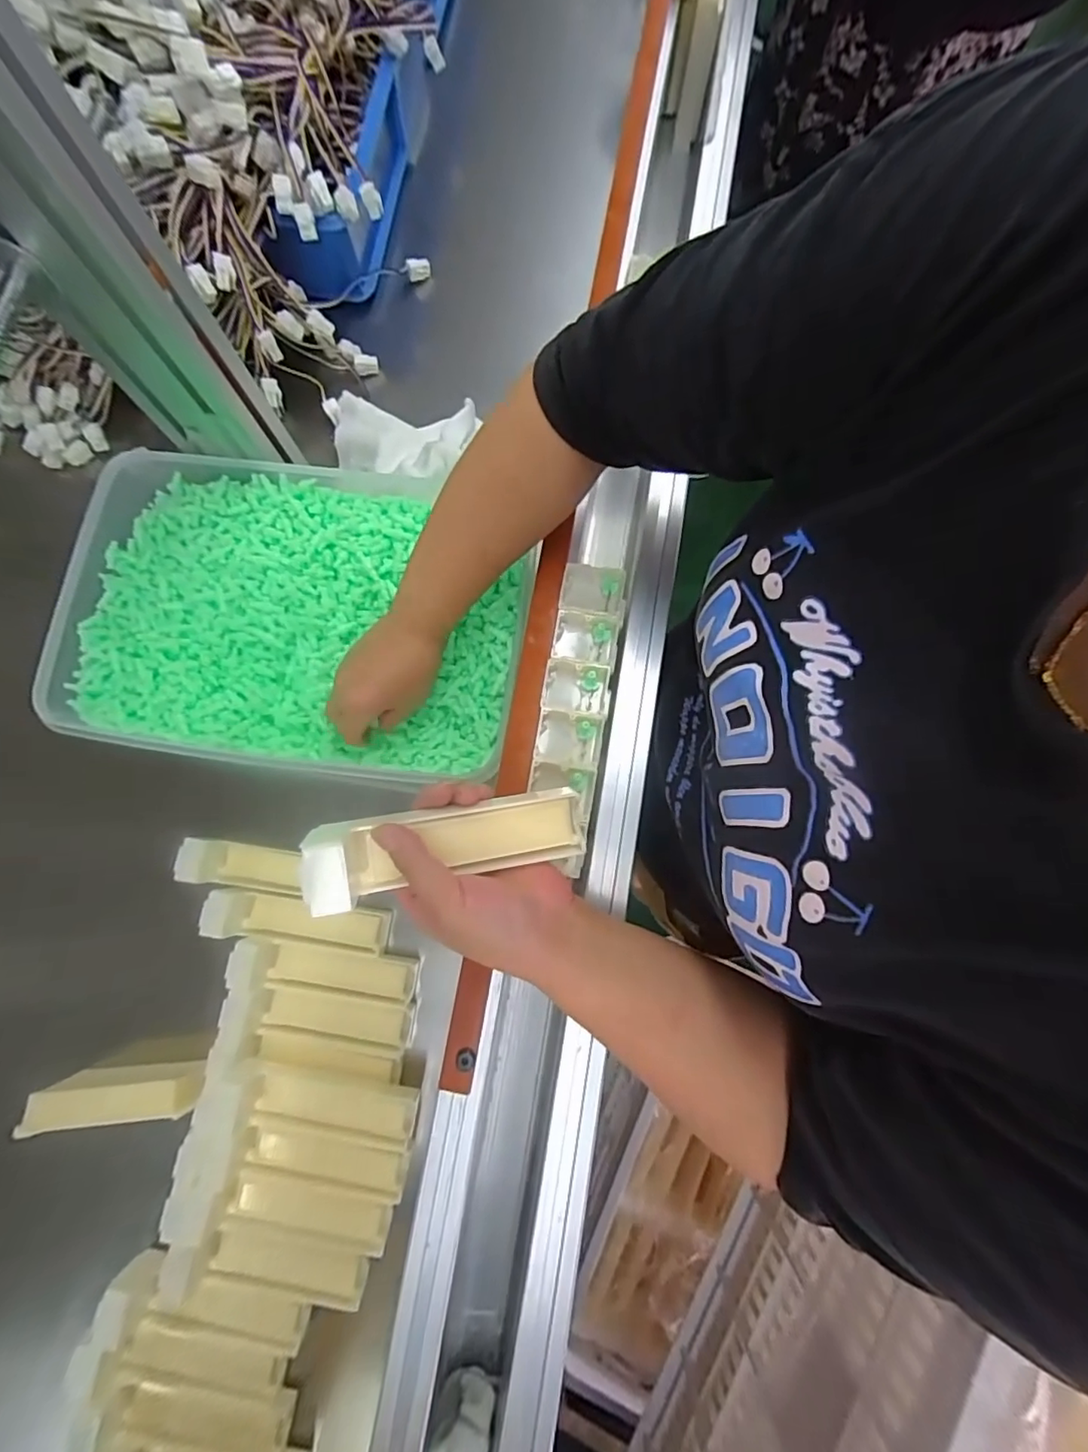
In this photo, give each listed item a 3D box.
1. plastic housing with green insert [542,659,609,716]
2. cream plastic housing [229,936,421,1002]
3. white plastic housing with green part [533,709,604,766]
[{"bbox_3d":[0.023,-0.027,0.387,0.046,0.021,0.039,6,77,2],"label":"plastic housing with green insert"},{"bbox_3d":[-0.178,0.201,0.455,0.141,0.038,0.033,8,77,2],"label":"cream plastic housing"},{"bbox_3d":[0.017,0.008,0.375,0.044,0.014,0.034,5,77,1],"label":"white plastic housing with green part"}]

